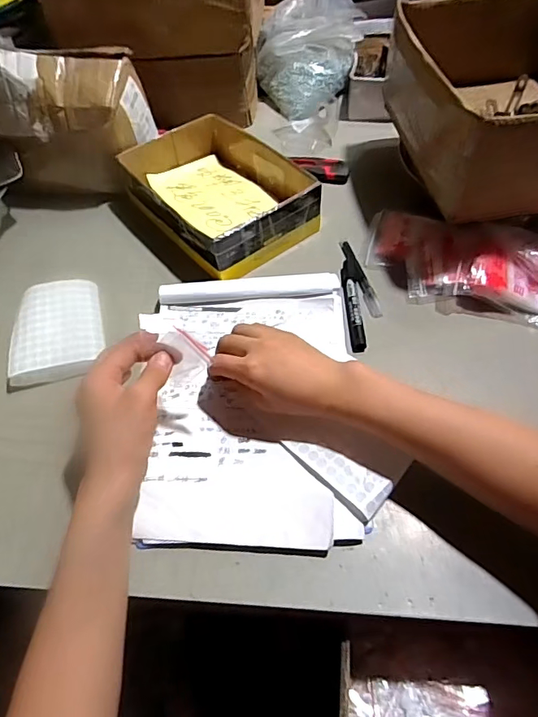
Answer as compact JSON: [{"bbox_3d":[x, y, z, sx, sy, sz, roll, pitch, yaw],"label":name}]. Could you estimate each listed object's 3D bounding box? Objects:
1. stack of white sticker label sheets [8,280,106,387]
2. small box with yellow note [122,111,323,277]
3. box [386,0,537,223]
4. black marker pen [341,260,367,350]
[{"bbox_3d":[-0.250,-0.035,0.556,0.101,0.039,0.125,-11,55,-4],"label":"stack of white sticker label sheets"},{"bbox_3d":[-0.068,-0.236,0.648,0.186,0.064,0.249,-33,59,-19],"label":"small box with yellow note"},{"bbox_3d":[0.302,-0.321,0.572,0.259,0.122,0.313,-5,54,0],"label":"box"},{"bbox_3d":[0.101,-0.070,0.562,0.019,0.012,0.138,-3,54,2],"label":"black marker pen"}]

